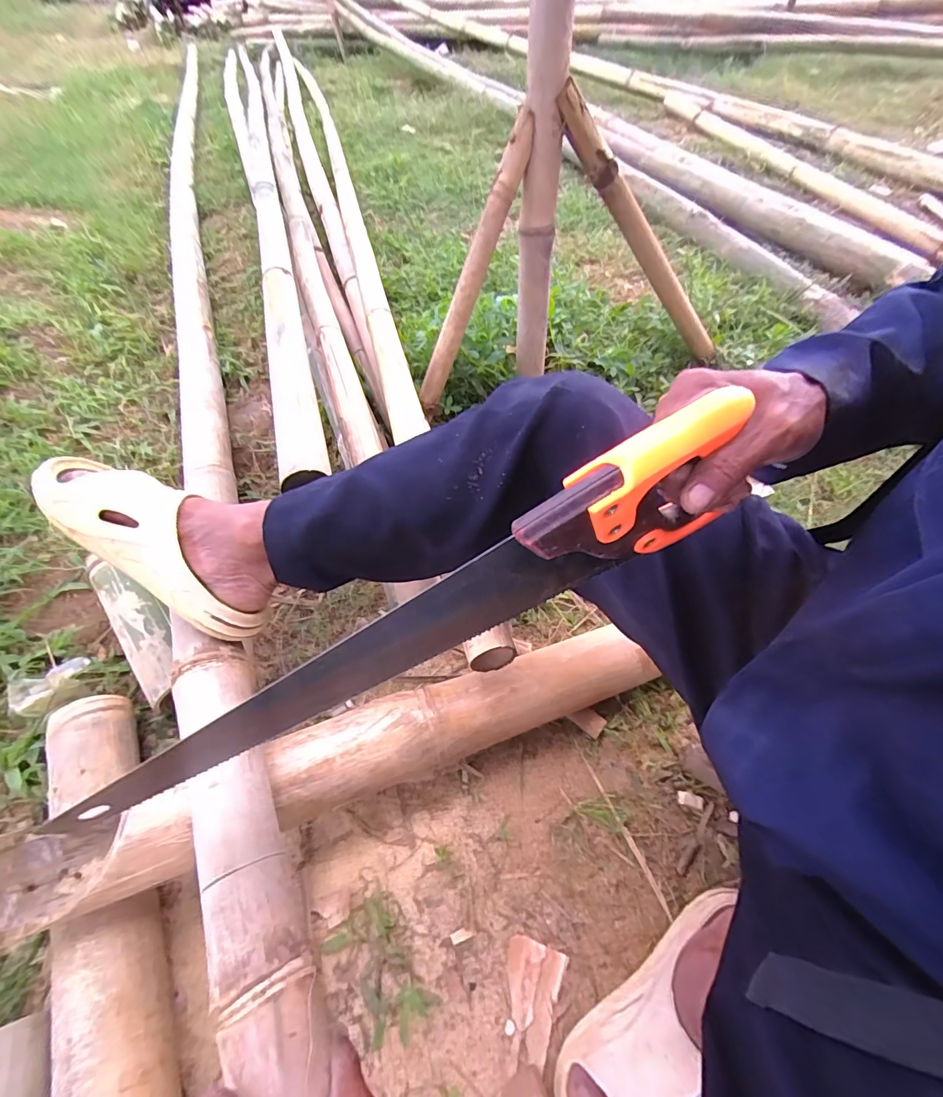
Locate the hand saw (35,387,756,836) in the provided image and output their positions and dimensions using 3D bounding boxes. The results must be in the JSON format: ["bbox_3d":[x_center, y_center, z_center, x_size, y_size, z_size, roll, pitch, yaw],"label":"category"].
[{"bbox_3d":[-0.039,0.063,0.312,0.466,0.100,0.027,-31,53,5],"label":"hand saw"}]

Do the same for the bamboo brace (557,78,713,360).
[{"bbox_3d":[0.302,-0.506,0.791,0.040,0.550,0.032,-39,47,25],"label":"bamboo brace"}]

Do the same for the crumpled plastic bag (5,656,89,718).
[{"bbox_3d":[-0.583,0.189,0.639,0.089,0.033,0.046,-35,58,-22],"label":"crumpled plastic bag"}]

